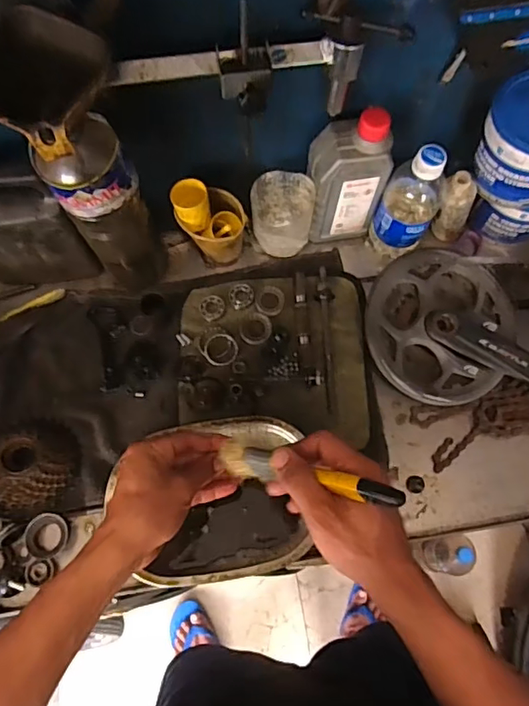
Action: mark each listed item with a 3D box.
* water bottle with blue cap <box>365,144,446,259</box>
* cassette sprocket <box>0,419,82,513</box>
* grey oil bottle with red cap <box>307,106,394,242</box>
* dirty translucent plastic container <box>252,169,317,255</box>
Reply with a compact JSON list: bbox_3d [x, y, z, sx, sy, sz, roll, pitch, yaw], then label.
[{"bbox_3d":[0.165,-0.169,0.598,0.062,0.169,0.060,0,70,1],"label":"water bottle with blue cap"},{"bbox_3d":[-0.251,0.118,0.559,0.089,0.033,0.097,0,70,1],"label":"cassette sprocket"},{"bbox_3d":[0.091,-0.195,0.589,0.078,0.175,0.047,-7,70,-2],"label":"grey oil bottle with red cap"},{"bbox_3d":[0.021,-0.161,0.617,0.070,0.082,0.065,2,70,2],"label":"dirty translucent plastic container"}]

